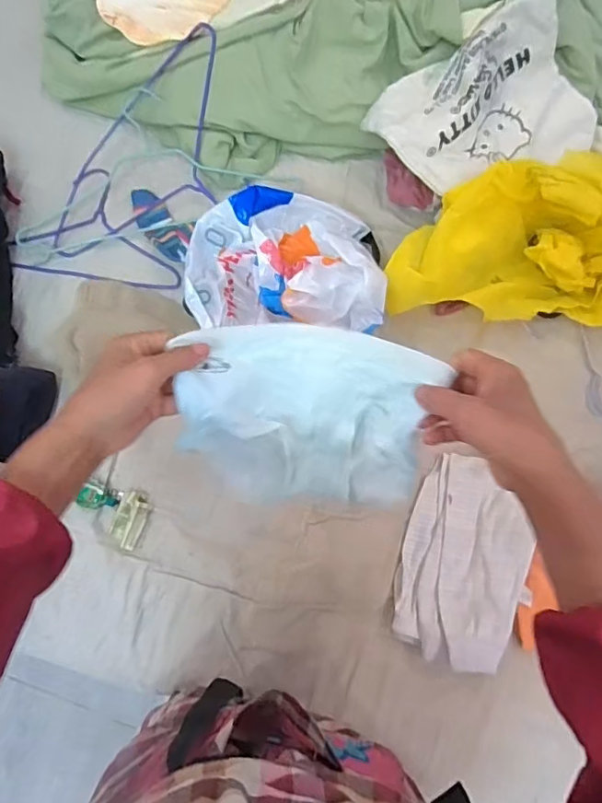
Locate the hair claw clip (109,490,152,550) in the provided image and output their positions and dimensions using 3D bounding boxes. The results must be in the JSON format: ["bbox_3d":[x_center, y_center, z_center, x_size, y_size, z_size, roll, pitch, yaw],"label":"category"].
[{"bbox_3d":[-0.224,0.156,0.695,0.039,0.016,0.069,20,77,3],"label":"hair claw clip"}]

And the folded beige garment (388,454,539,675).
[{"bbox_3d":[0.206,0.199,0.674,0.141,0.037,0.244,17,77,2],"label":"folded beige garment"}]

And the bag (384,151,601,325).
[{"bbox_3d":[0.327,-0.210,0.719,0.410,0.144,0.191,4,77,-1],"label":"bag"}]

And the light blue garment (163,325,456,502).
[{"bbox_3d":[0.003,0.013,0.504,0.208,0.161,0.148,1,77,-1],"label":"light blue garment"}]

